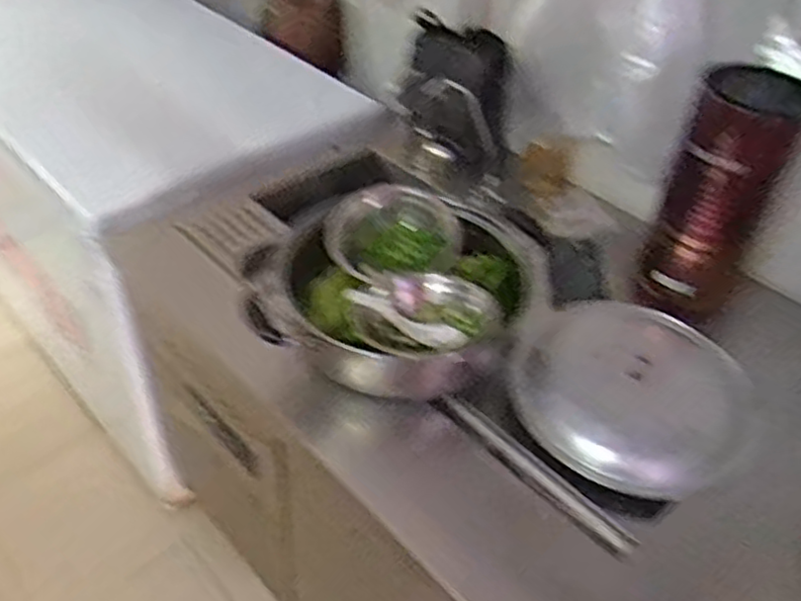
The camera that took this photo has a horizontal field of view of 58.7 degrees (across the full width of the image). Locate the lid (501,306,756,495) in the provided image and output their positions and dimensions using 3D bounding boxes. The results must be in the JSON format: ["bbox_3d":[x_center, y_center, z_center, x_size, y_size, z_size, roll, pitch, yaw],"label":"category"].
[{"bbox_3d":[0.291,0.101,0.868,0.284,0.054,0.255,-28,51,-31],"label":"lid"}]

